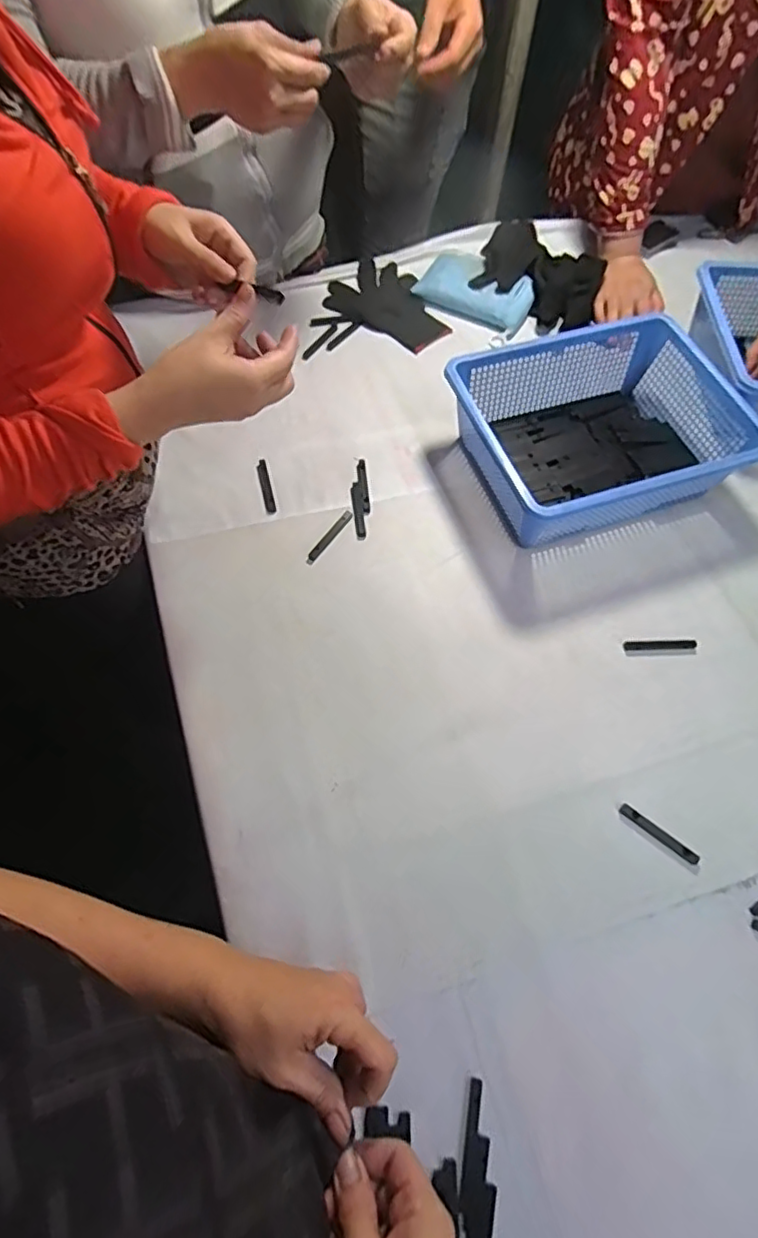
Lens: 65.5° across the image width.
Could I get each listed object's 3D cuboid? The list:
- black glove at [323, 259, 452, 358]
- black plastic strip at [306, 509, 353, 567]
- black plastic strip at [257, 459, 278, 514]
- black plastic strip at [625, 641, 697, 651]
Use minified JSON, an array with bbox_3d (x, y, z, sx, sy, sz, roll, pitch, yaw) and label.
[{"bbox_3d":[0.022,-0.465,0.874,0.193,0.013,0.133,37,67,15],"label":"black glove"},{"bbox_3d":[-0.056,-0.094,0.665,0.011,0.004,0.082,31,66,13],"label":"black plastic strip"},{"bbox_3d":[-0.134,-0.157,0.700,0.013,0.007,0.074,-12,64,-9],"label":"black plastic strip"},{"bbox_3d":[0.294,0.027,0.614,0.074,0.004,0.010,0,63,-3],"label":"black plastic strip"}]

